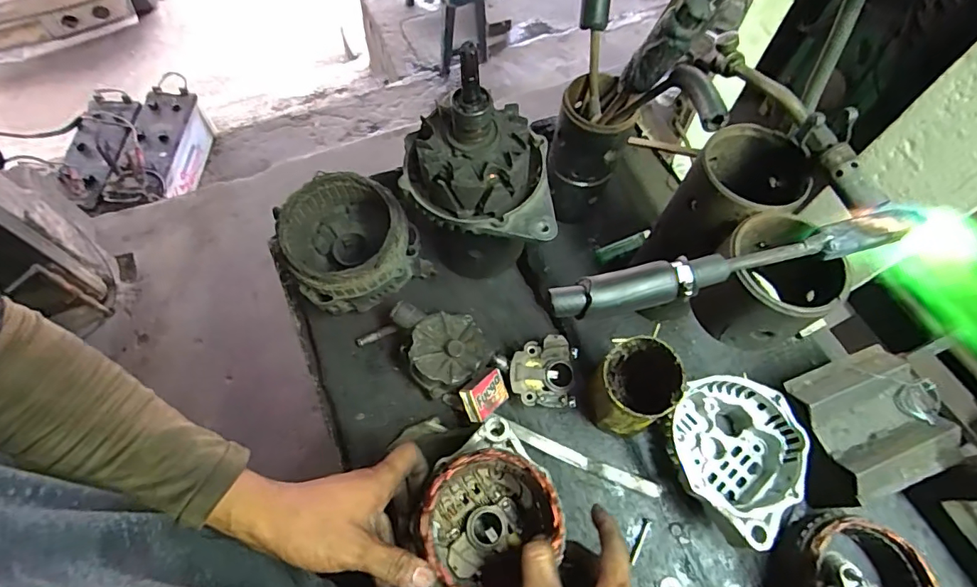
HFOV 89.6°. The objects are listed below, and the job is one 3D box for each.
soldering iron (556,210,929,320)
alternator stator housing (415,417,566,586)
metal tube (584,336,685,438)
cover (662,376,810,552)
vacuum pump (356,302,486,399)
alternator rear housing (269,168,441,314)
[{"bbox_3d":[0.176,-0.020,0.349,0.266,0.030,0.027,-11,64,-8],"label":"soldering iron"},{"bbox_3d":[-0.001,0.191,0.420,0.118,0.078,0.119,1,63,-2],"label":"alternator stator housing"},{"bbox_3d":[0.141,0.090,0.483,0.069,0.103,0.081,29,65,11],"label":"metal tube"},{"bbox_3d":[0.233,0.153,0.481,0.132,0.071,0.127,-35,70,-18],"label":"cover"},{"bbox_3d":[-0.070,0.050,0.542,0.140,0.057,0.089,30,66,12],"label":"vacuum pump"},{"bbox_3d":[-0.148,-0.055,0.557,0.138,0.104,0.126,-18,65,-11],"label":"alternator rear housing"}]

